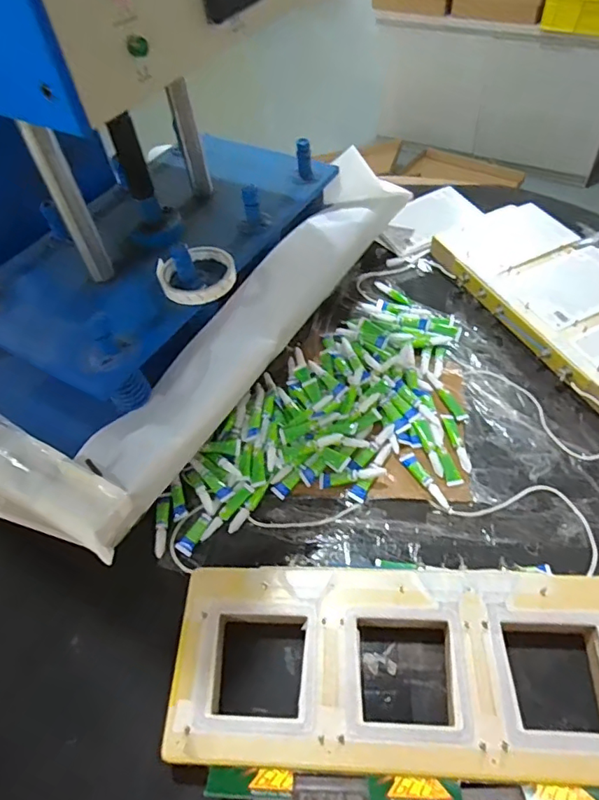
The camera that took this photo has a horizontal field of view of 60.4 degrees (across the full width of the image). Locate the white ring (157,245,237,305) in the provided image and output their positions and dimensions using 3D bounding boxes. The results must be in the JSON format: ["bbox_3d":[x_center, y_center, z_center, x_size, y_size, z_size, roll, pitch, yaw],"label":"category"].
[{"bbox_3d":[-0.122,-0.150,0.617,0.090,0.021,0.092,-2,51,3],"label":"white ring"}]

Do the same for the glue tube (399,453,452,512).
[{"bbox_3d":[0.150,0.099,0.613,0.018,0.011,0.082,-26,54,-16],"label":"glue tube"}]

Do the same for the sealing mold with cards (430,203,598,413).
[{"bbox_3d":[0.394,-0.152,0.755,0.203,0.043,0.428,-21,53,-12],"label":"sealing mold with cards"}]

